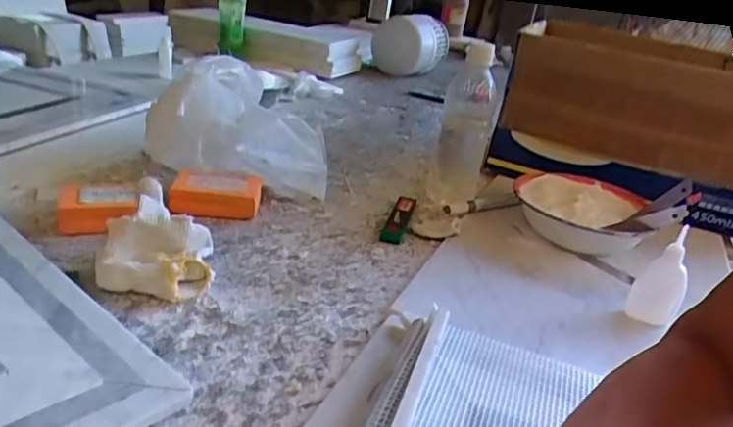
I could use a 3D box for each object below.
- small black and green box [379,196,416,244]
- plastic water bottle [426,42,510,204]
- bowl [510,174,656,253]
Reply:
[{"bbox_3d":[0.037,0.005,0.668,0.026,0.012,0.107,12,31,9],"label":"small black and green box"},{"bbox_3d":[0.122,-0.101,0.690,0.067,0.187,0.085,11,31,8],"label":"plastic water bottle"},{"bbox_3d":[0.250,0.000,0.667,0.157,0.042,0.166,5,31,-3],"label":"bowl"}]

